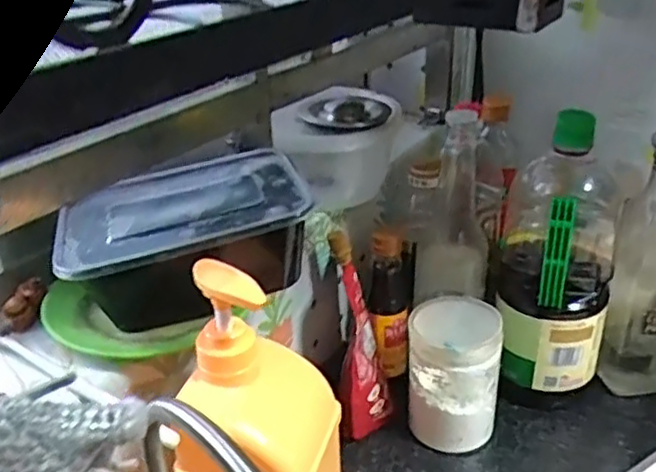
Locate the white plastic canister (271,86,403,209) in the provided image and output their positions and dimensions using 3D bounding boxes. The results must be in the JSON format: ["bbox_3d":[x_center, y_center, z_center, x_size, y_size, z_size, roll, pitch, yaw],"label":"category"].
[{"bbox_3d":[0.010,-0.083,0.638,0.110,0.105,0.115,0,26,7],"label":"white plastic canister"}]

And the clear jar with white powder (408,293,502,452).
[{"bbox_3d":[0.118,0.132,0.634,0.082,0.127,0.077,-1,28,1],"label":"clear jar with white powder"}]

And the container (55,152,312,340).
[{"bbox_3d":[-0.101,0.002,0.475,0.161,0.077,0.123,-9,26,-11],"label":"container"}]

